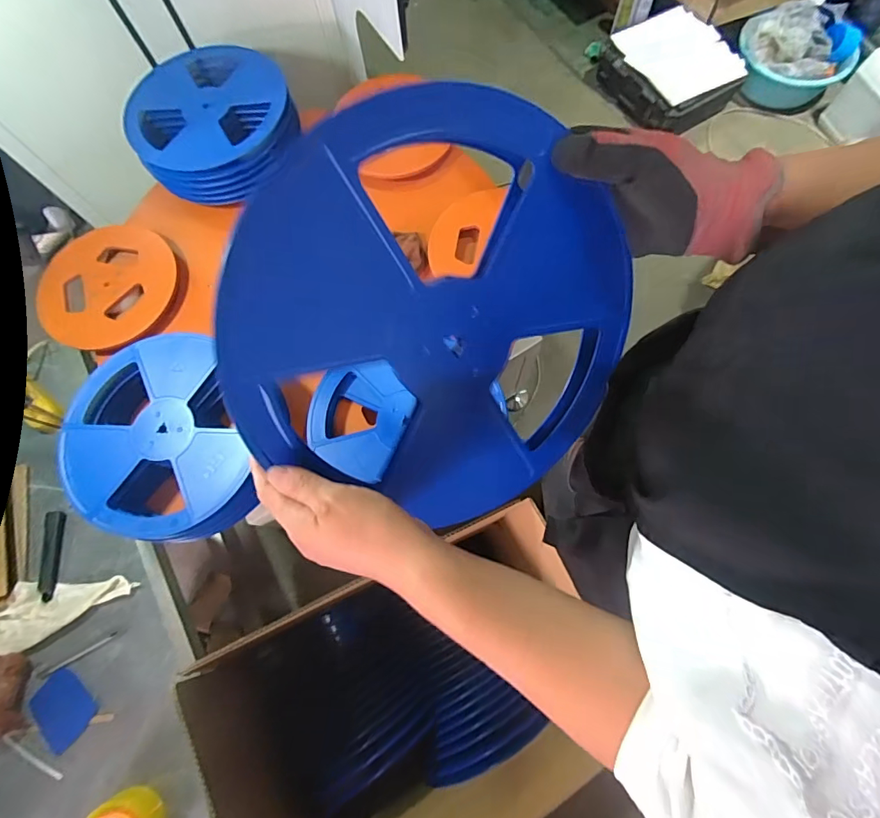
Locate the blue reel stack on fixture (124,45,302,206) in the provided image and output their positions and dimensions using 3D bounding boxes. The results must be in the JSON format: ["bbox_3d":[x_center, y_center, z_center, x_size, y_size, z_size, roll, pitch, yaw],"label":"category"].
[{"bbox_3d":[-0.447,-0.592,0.926,0.312,0.103,0.315,-8,73,0],"label":"blue reel stack on fixture"}]

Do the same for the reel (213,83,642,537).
[{"bbox_3d":[0.011,-0.058,0.344,0.301,0.018,0.284,-9,116,-18],"label":"reel"}]

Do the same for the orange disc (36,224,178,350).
[{"bbox_3d":[-0.648,-0.239,0.898,0.230,0.048,0.264,8,74,4],"label":"orange disc"}]

